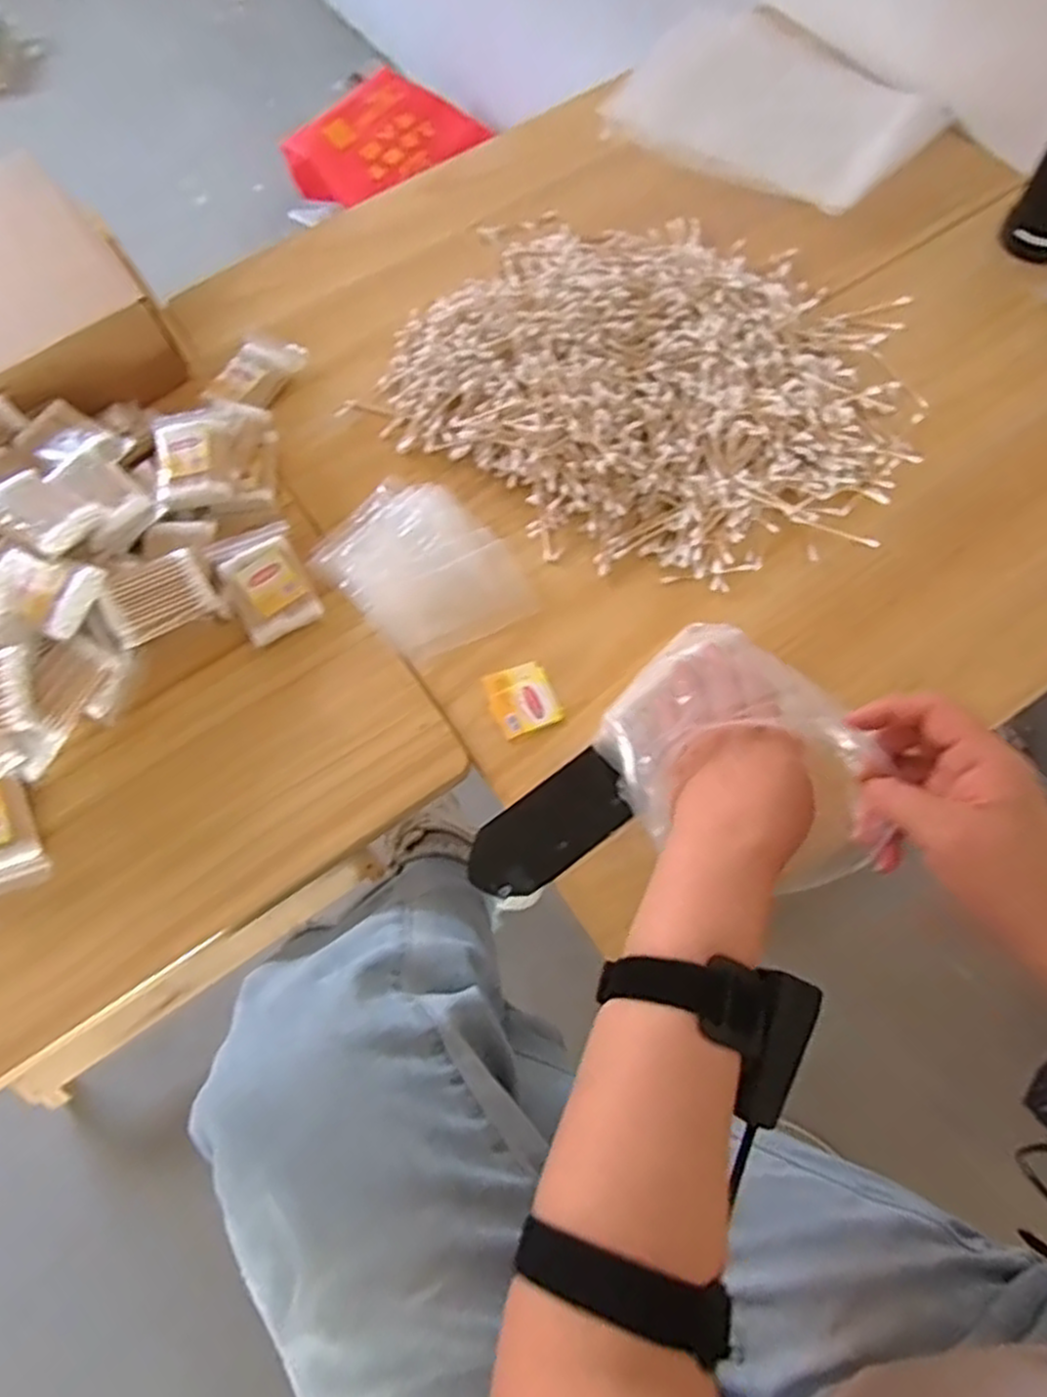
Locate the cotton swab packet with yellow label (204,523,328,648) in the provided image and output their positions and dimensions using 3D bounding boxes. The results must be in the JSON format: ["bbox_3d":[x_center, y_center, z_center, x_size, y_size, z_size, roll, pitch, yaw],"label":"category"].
[{"bbox_3d":[-0.206,-0.094,0.617,0.062,0.030,0.092,-29,72,-8],"label":"cotton swab packet with yellow label"}]

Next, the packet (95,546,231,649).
[{"bbox_3d":[-0.276,-0.076,0.588,0.076,0.009,0.054,-30,93,-21],"label":"packet"}]

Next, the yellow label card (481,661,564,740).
[{"bbox_3d":[-0.001,-0.001,0.594,0.049,0.004,0.054,-19,68,-5],"label":"yellow label card"}]

